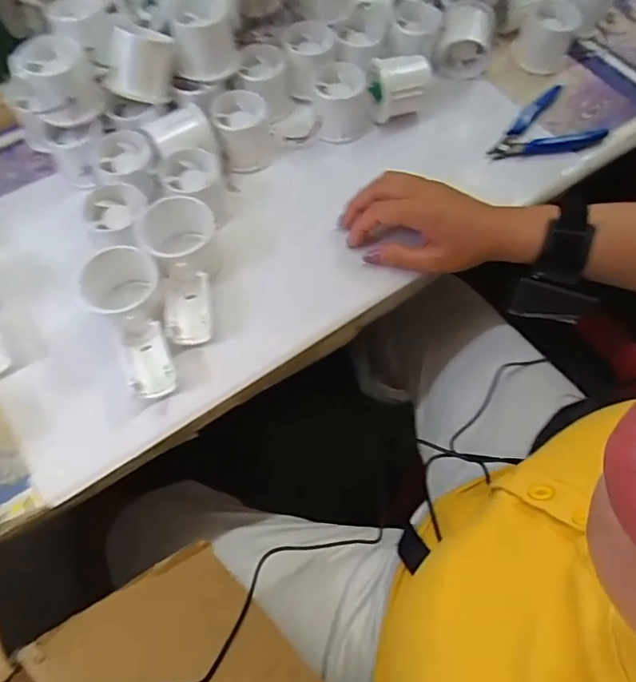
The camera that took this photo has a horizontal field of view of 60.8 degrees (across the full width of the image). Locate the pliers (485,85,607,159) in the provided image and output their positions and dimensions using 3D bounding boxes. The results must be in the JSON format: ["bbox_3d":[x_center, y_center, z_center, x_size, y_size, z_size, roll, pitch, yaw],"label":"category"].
[{"bbox_3d":[0.223,-0.206,0.540,0.114,0.015,0.074,-33,68,-16],"label":"pliers"}]

